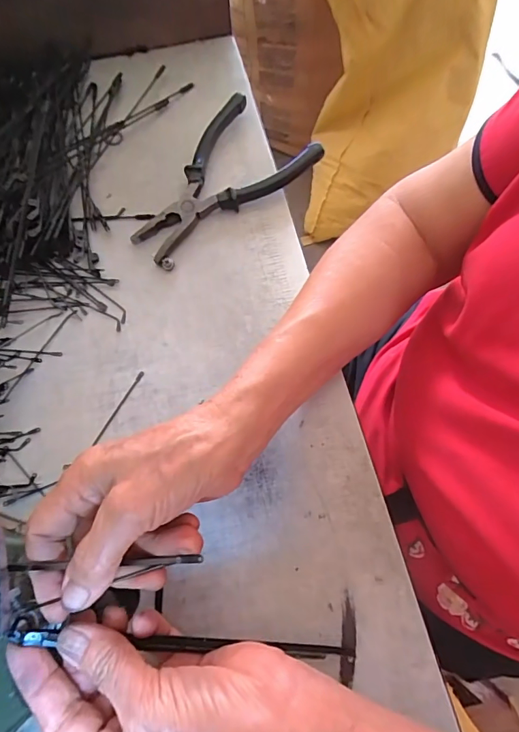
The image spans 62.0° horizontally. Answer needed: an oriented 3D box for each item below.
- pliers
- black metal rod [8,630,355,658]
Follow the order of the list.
[{"bbox_3d":[-0.039,-0.158,0.377,0.100,0.024,0.170,39,75,13],"label":"pliers"},{"bbox_3d":[-0.033,0.154,0.238,0.189,0.016,0.010,16,69,-19],"label":"black metal rod"}]

